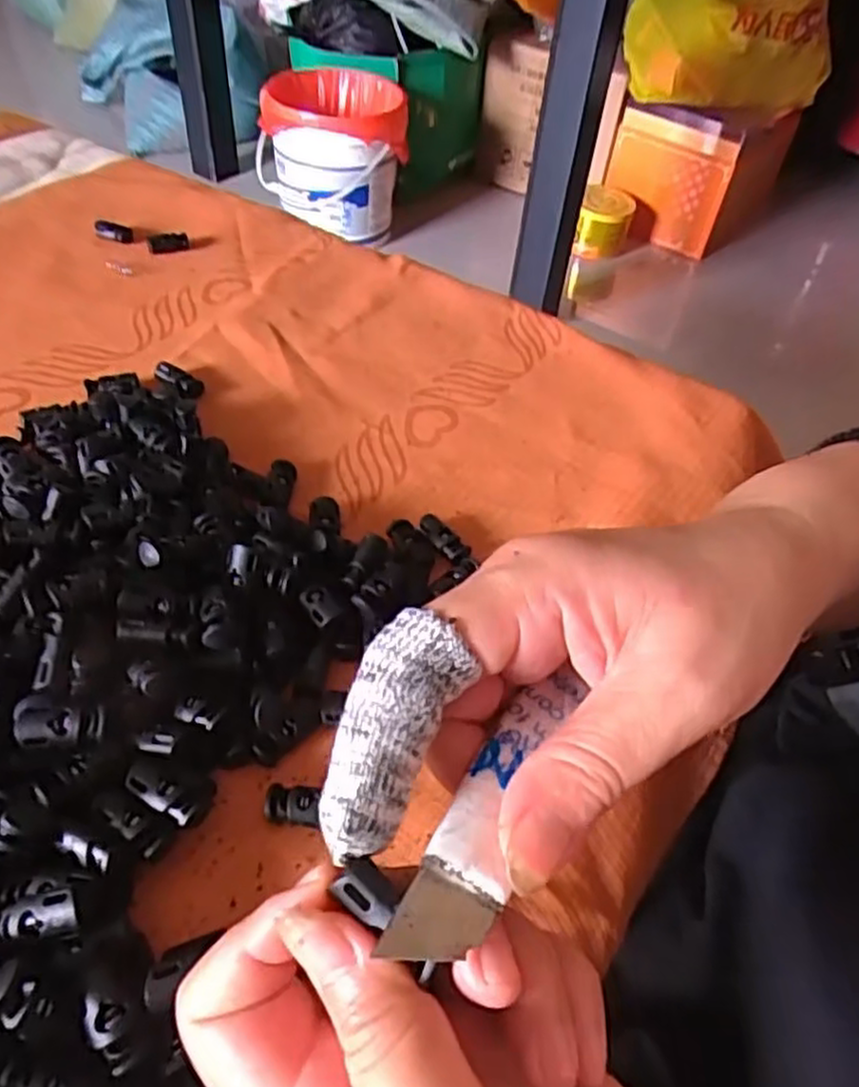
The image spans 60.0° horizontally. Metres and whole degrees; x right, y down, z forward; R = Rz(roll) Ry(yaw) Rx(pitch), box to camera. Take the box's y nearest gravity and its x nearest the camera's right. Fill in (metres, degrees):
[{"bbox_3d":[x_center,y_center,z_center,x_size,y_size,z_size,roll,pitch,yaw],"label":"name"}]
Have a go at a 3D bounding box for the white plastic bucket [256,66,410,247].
[{"bbox_3d":[-0.194,-0.750,1.469,0.289,0.260,0.216,0,48,-5],"label":"white plastic bucket"}]

